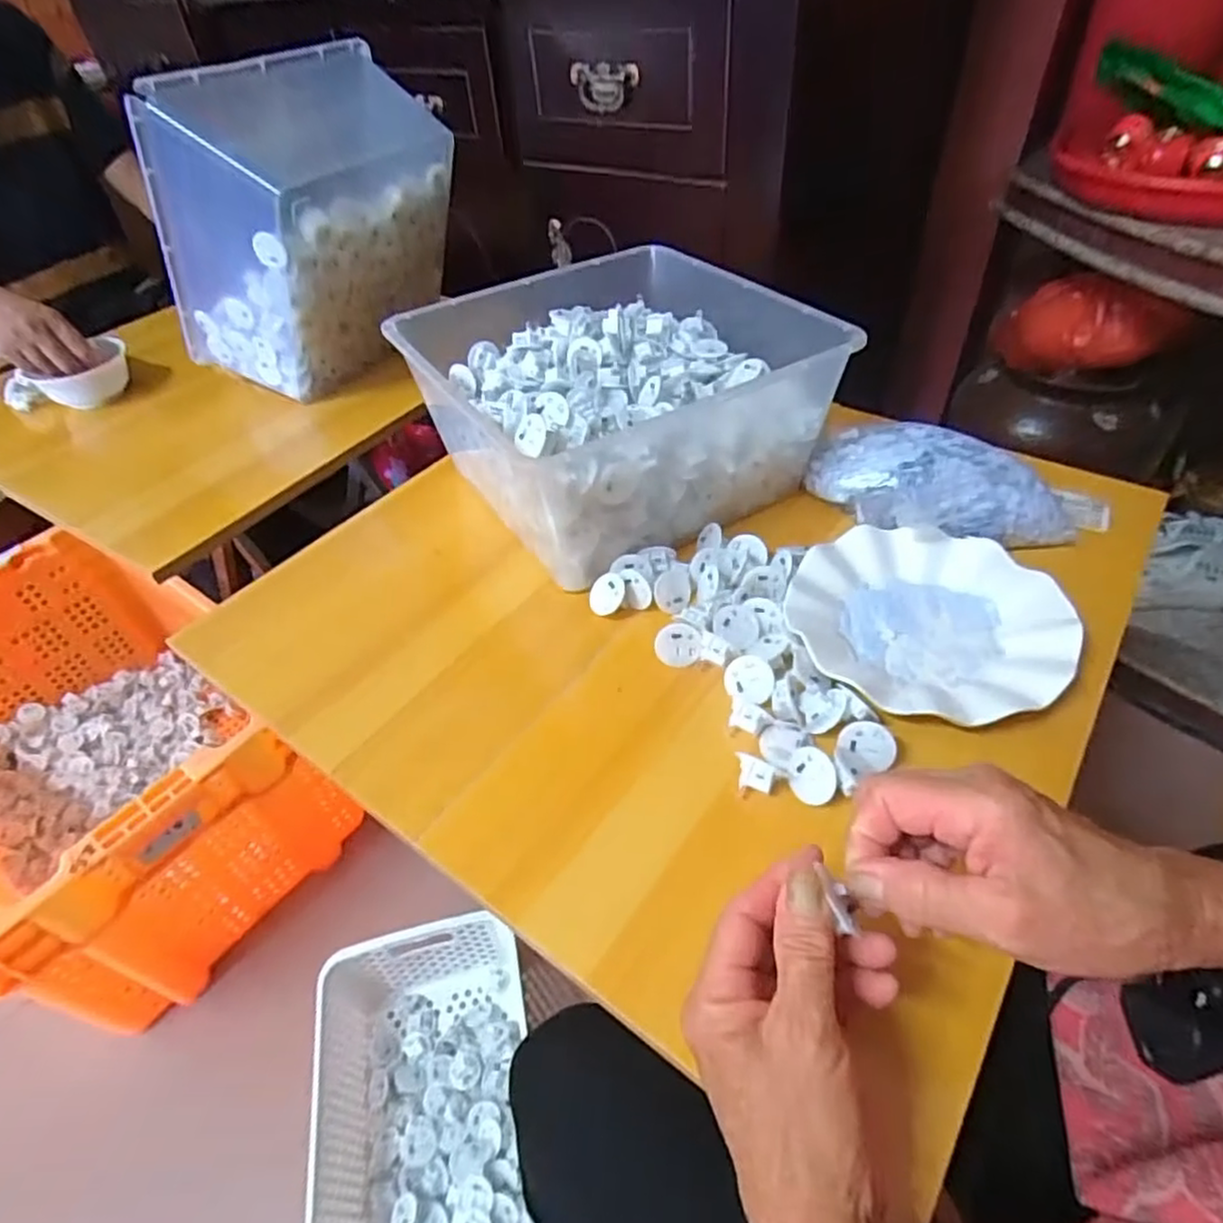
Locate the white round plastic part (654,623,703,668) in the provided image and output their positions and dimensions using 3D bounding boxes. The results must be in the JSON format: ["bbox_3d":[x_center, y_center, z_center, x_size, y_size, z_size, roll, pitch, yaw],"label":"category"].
[{"bbox_3d":[0.046,0.024,0.489,0.031,0.030,0.016,1,8,4],"label":"white round plastic part"}]

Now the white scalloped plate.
[{"bbox_3d":[0.219,0.006,0.485,0.178,0.021,0.172,-3,45,3],"label":"white scalloped plate"}]

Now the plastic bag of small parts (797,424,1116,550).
[{"bbox_3d":[0.285,-0.101,0.571,0.237,0.052,0.120,14,49,19],"label":"plastic bag of small parts"}]

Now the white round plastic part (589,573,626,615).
[{"bbox_3d":[-0.003,-0.013,0.526,0.031,0.013,0.031,-6,74,21],"label":"white round plastic part"}]

